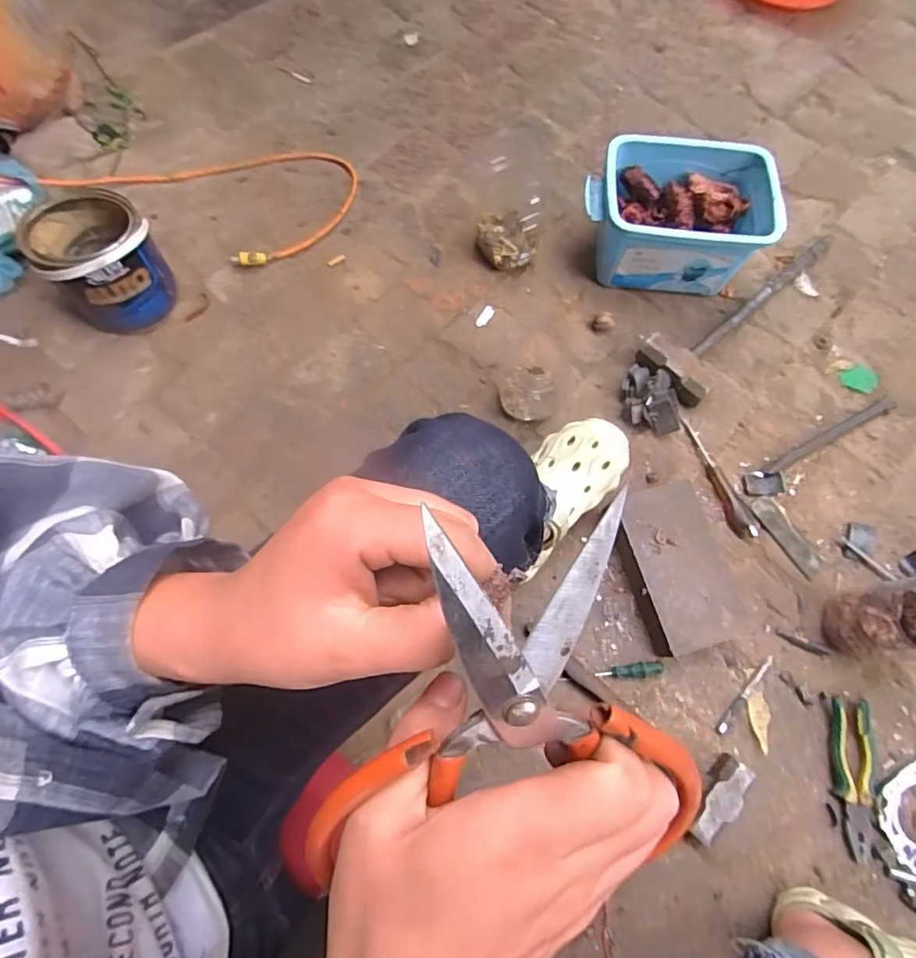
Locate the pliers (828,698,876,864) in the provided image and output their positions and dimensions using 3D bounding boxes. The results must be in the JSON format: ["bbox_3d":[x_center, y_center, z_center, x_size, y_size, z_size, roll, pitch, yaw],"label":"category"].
[{"bbox_3d":[0.486,0.364,0.667,0.054,0.015,0.174,6,74,4],"label":"pliers"}]

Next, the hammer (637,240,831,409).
[{"bbox_3d":[0.454,-0.292,0.883,0.121,0.047,0.406,42,79,13],"label":"hammer"}]

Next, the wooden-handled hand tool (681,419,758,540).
[{"bbox_3d":[0.382,-0.002,0.808,0.031,0.020,0.194,-25,74,-5],"label":"wooden-handled hand tool"}]

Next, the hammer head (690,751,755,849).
[{"bbox_3d":[0.309,0.384,0.655,0.040,0.039,0.104,40,79,13],"label":"hammer head"}]

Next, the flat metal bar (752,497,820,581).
[{"bbox_3d":[0.471,0.081,0.783,0.034,0.007,0.124,-31,75,-7],"label":"flat metal bar"}]

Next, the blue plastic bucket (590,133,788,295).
[{"bbox_3d":[0.340,-0.410,0.874,0.275,0.145,0.173,8,74,5],"label":"blue plastic bucket"}]

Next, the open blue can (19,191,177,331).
[{"bbox_3d":[-0.564,-0.346,0.869,0.174,0.157,0.184,-37,75,-8],"label":"open blue can"}]

